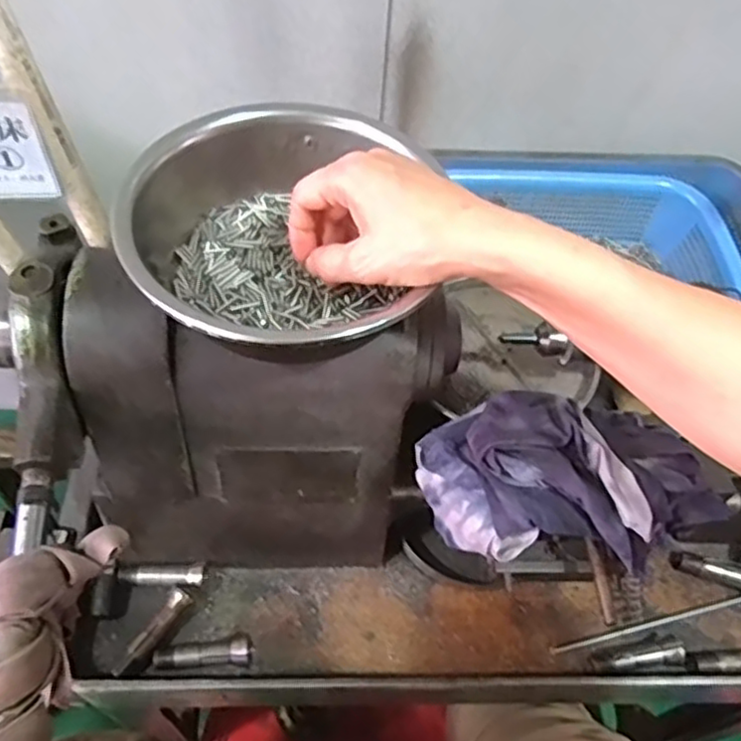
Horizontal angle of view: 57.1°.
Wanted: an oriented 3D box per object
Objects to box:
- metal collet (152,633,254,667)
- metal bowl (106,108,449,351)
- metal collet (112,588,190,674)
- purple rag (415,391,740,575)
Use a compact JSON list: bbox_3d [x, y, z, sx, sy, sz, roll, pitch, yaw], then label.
[{"bbox_3d":[-0.134,0.227,0.548,0.077,0.024,0.022,0,55,-4],"label":"metal collet"},{"bbox_3d":[-0.054,-0.076,0.380,0.146,0.062,0.172,4,55,-1],"label":"metal bowl"},{"bbox_3d":[-0.175,0.212,0.547,0.021,0.024,0.078,33,72,18],"label":"metal collet"},{"bbox_3d":[0.115,0.066,0.418,0.163,0.059,0.093,5,55,-1],"label":"purple rag"}]

